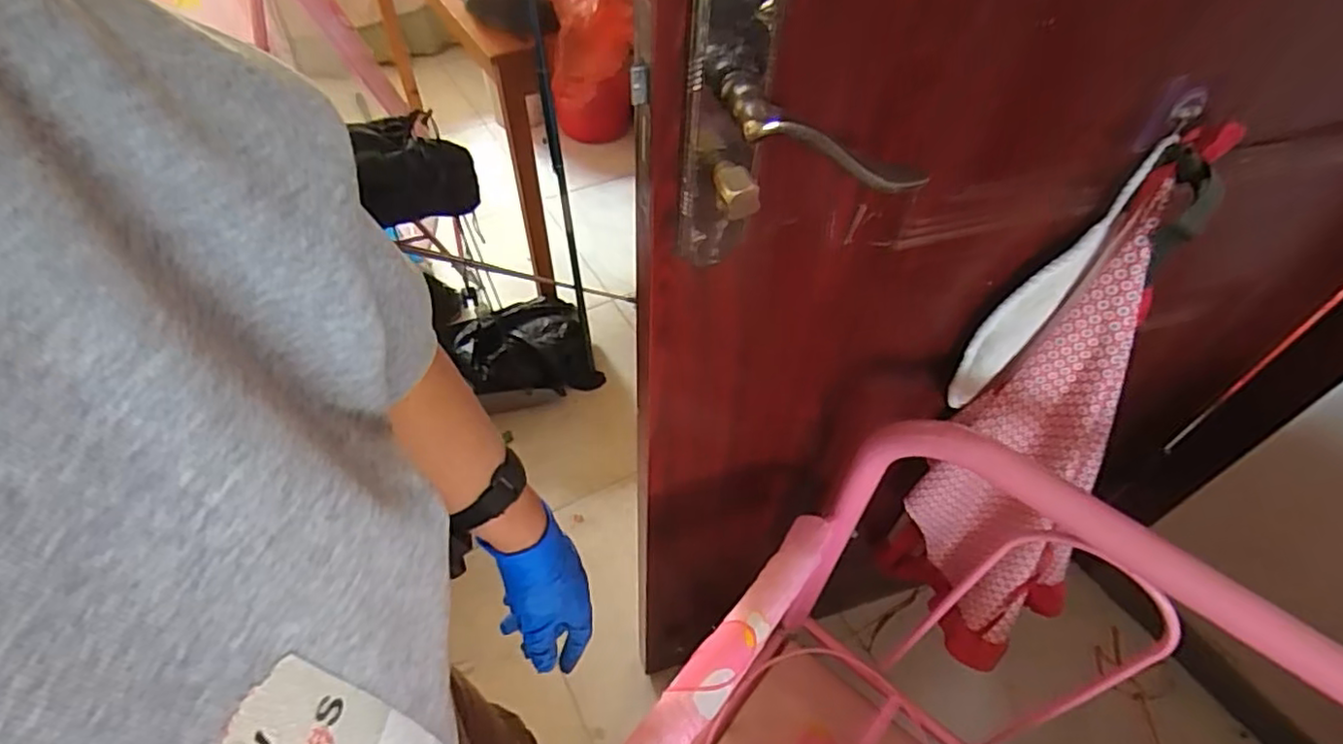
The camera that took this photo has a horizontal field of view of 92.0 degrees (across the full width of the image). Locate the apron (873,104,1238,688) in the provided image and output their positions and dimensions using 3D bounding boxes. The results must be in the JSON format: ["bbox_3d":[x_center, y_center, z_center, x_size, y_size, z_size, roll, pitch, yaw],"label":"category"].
[{"bbox_3d":[0.379,0.107,0.668,0.134,0.632,0.209,-24,56,-21],"label":"apron"}]

